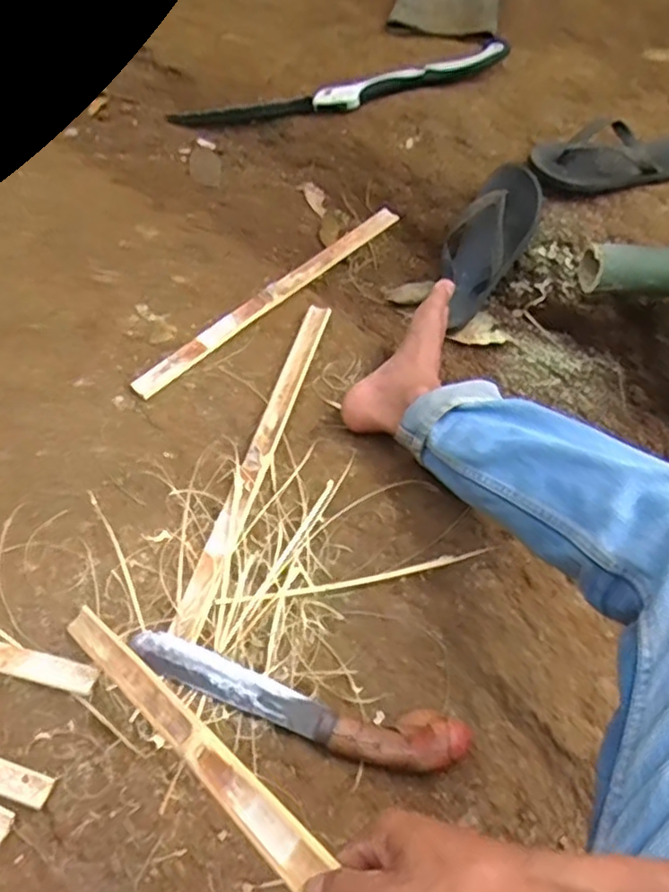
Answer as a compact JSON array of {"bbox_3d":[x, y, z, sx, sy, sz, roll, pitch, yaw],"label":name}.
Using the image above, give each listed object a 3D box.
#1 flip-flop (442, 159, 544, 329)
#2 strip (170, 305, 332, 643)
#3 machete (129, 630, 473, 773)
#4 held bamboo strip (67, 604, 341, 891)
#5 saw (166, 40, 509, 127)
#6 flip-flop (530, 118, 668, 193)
[{"bbox_3d":[0.227,-0.307,1.032,0.112,0.083,0.259,27,92,13],"label":"flip-flop"},{"bbox_3d":[-0.085,0.001,0.818,0.035,0.011,0.468,16,60,7],"label":"strip"},{"bbox_3d":[-0.042,0.250,0.666,0.337,0.030,0.060,15,60,6],"label":"machete"},{"bbox_3d":[-0.110,0.227,0.527,0.030,0.011,0.479,-43,36,-23],"label":"held bamboo strip"},{"bbox_3d":[0.001,-0.617,1.201,0.590,0.041,0.084,-7,59,10],"label":"saw"},{"bbox_3d":[0.445,-0.451,1.051,0.277,0.049,0.118,-3,61,-6],"label":"flip-flop"}]

